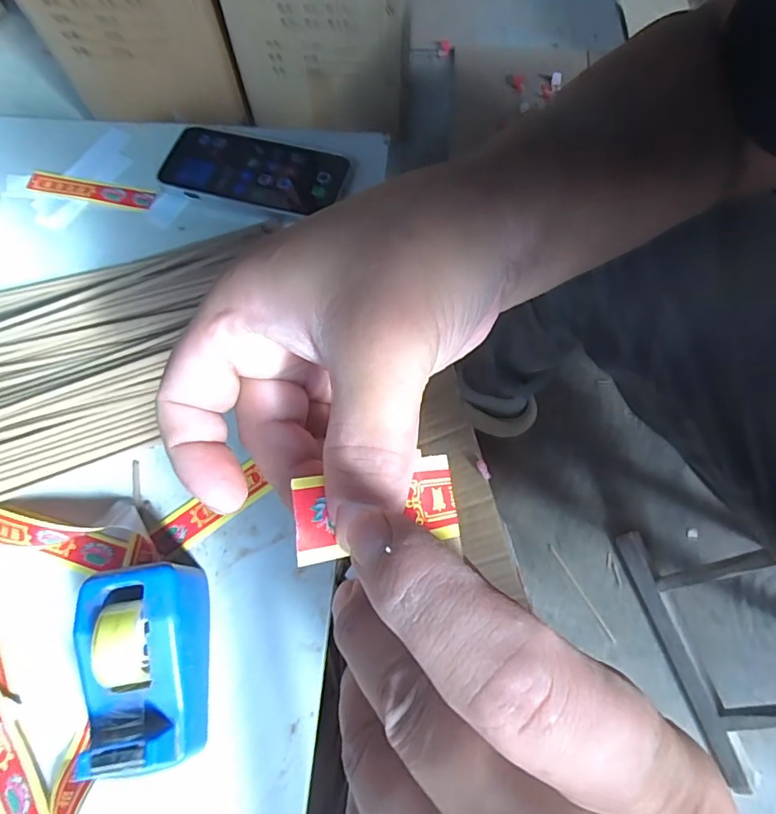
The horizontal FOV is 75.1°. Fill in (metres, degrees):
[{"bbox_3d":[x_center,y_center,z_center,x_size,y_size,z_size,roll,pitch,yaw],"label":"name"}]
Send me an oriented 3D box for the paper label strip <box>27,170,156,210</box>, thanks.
[{"bbox_3d":[-0.264,-0.194,0.452,0.112,0.006,0.023,9,72,-2],"label":"paper label strip"}]

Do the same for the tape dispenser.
[{"bbox_3d":[-0.130,0.139,0.273,0.061,0.054,0.098,-3,68,-1],"label":"tape dispenser"}]

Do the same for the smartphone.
[{"bbox_3d":[-0.116,-0.207,0.444,0.157,0.014,0.080,11,67,6],"label":"smartphone"}]

